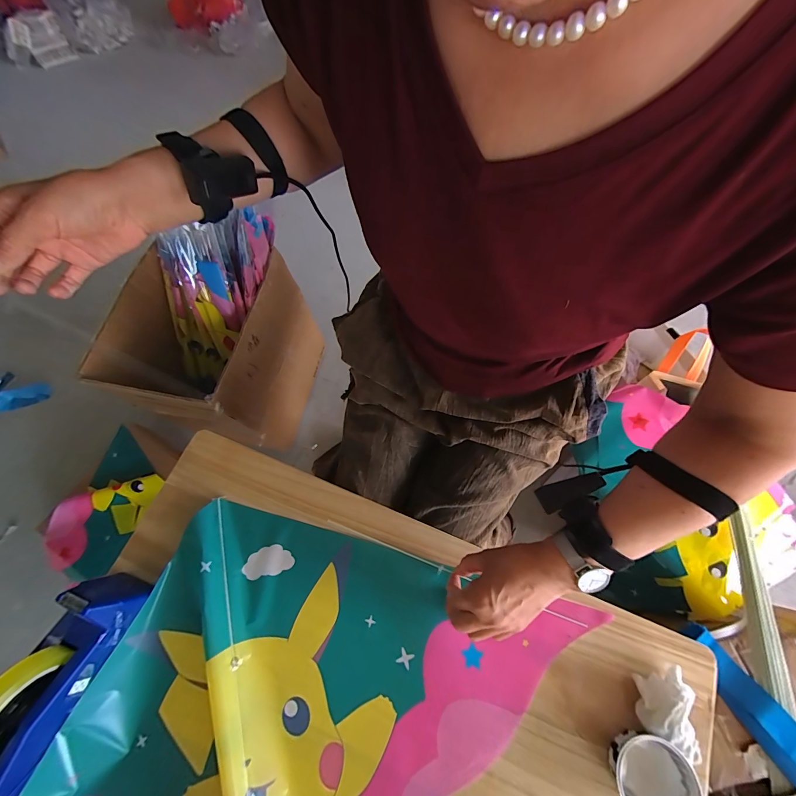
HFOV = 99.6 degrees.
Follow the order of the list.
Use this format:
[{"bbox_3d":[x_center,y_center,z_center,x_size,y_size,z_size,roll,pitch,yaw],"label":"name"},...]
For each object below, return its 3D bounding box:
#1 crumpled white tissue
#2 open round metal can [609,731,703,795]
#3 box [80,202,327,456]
[{"bbox_3d":[0.301,0.349,0.380,0.058,0.033,0.080,7,70,5],"label":"crumpled white tissue"},{"bbox_3d":[0.269,0.406,0.357,0.077,0.034,0.077,-1,69,2],"label":"open round metal can"},{"bbox_3d":[-0.461,-0.138,0.884,0.337,0.512,0.443,10,70,6],"label":"box"}]

